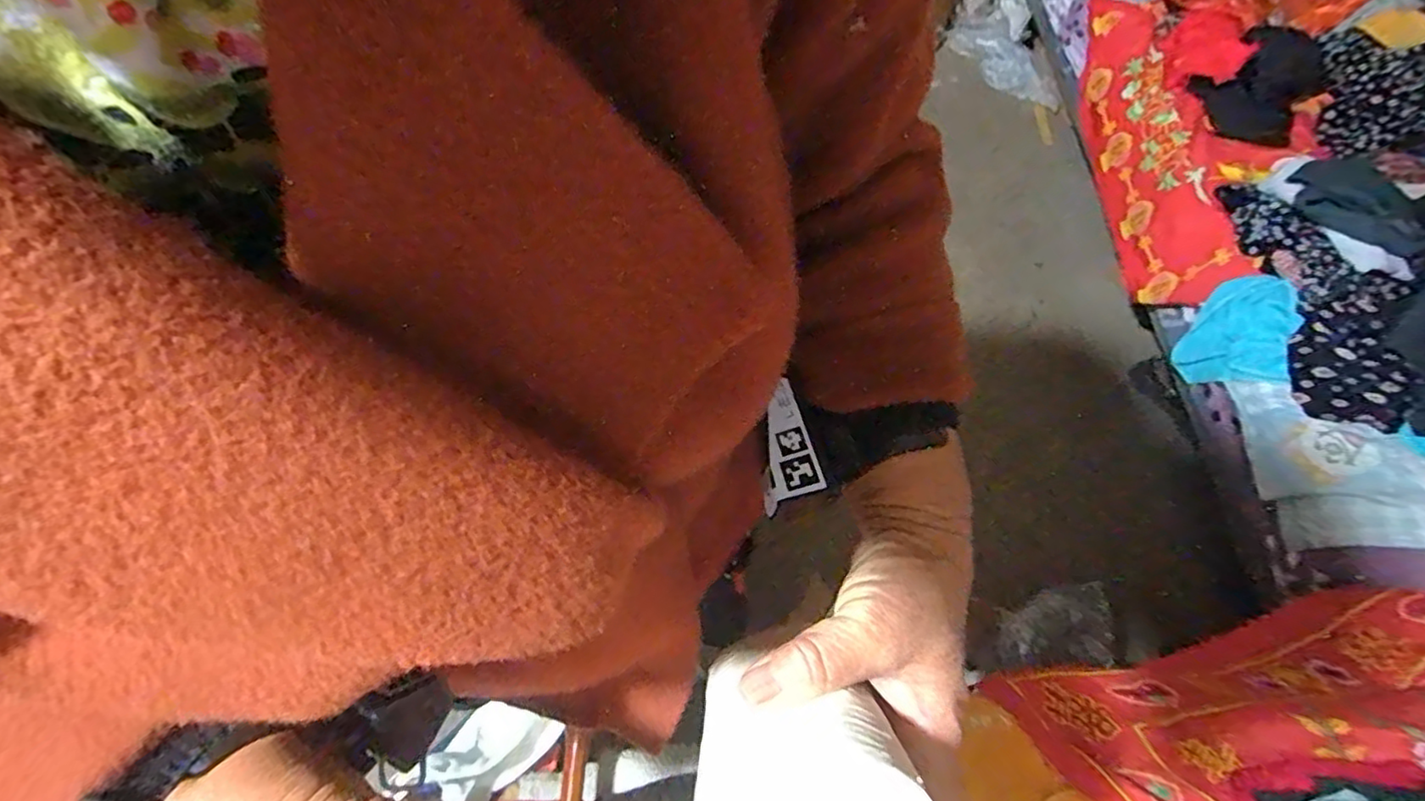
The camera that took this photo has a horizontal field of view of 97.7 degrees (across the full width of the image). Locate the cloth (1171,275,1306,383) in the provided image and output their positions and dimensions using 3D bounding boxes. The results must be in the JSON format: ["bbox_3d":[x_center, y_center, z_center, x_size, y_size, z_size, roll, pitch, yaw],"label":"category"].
[{"bbox_3d":[0.864,-0.115,1.042,0.043,0.171,0.176,8,86,-24],"label":"cloth"}]

